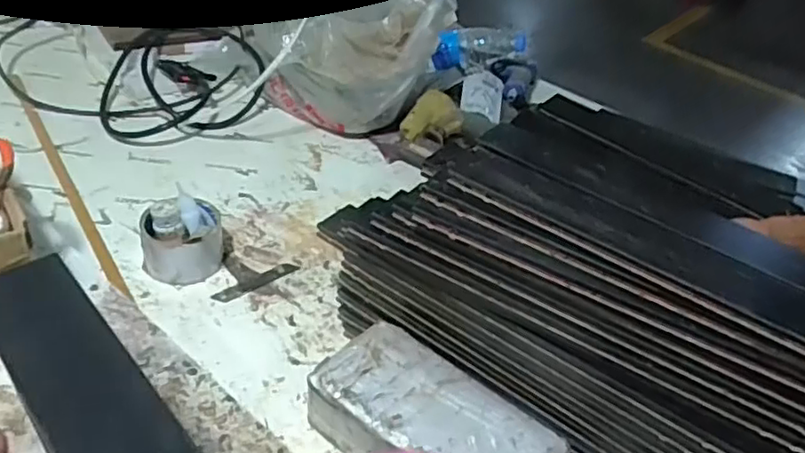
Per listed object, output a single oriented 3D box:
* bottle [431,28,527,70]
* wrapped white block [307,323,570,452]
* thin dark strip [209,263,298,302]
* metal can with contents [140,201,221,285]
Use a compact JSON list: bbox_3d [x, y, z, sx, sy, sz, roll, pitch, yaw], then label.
[{"bbox_3d":[0.129,-0.321,1.127,0.165,0.050,0.064,-11,38,-4],"label":"bottle"},{"bbox_3d":[0.024,0.167,0.536,0.202,0.050,0.105,32,44,26],"label":"wrapped white block"},{"bbox_3d":[-0.159,0.060,0.705,0.098,0.004,0.018,-26,50,-36],"label":"thin dark strip"},{"bbox_3d":[-0.235,0.019,0.691,0.083,0.057,0.073,-4,40,-16],"label":"metal can with contents"}]

